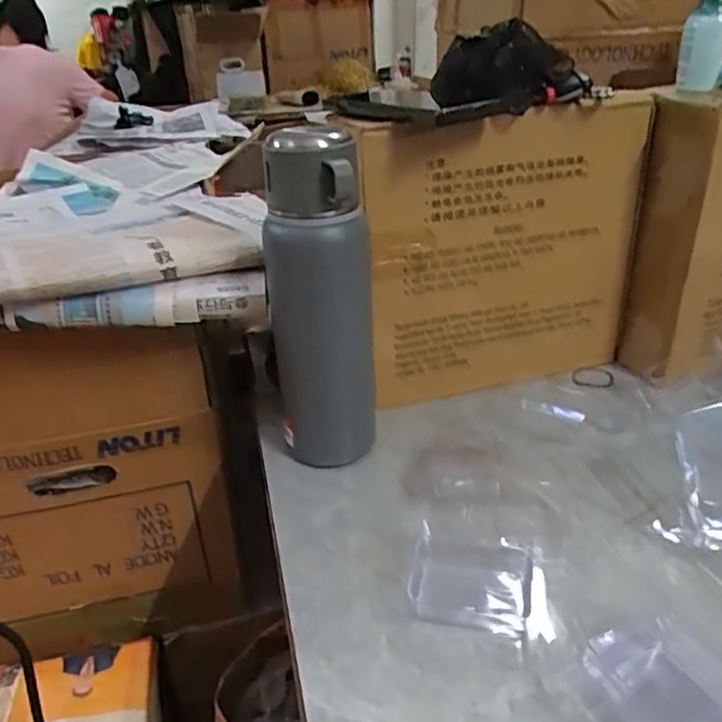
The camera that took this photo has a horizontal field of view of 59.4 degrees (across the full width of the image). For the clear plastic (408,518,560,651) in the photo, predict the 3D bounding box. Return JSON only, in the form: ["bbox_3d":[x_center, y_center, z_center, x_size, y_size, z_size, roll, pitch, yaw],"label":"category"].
[{"bbox_3d":[0.078,0.147,0.424,0.088,0.018,0.079,3,29,9],"label":"clear plastic"}]

